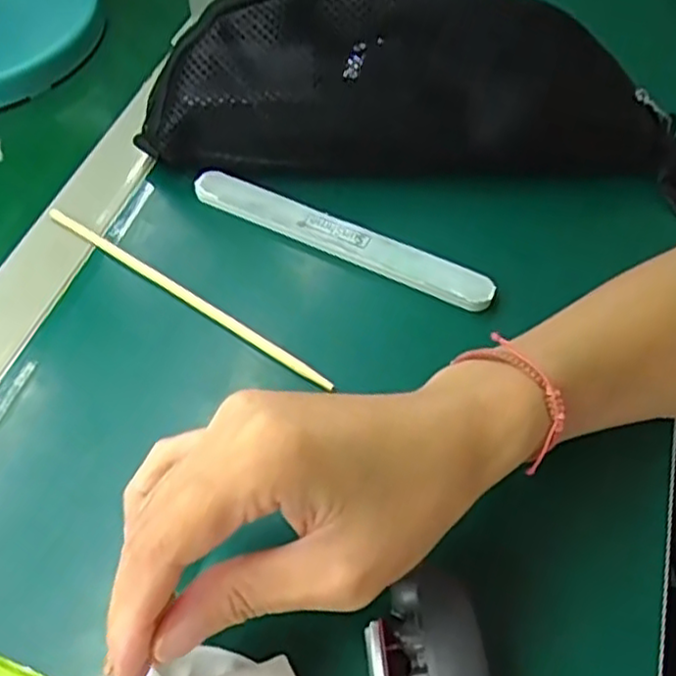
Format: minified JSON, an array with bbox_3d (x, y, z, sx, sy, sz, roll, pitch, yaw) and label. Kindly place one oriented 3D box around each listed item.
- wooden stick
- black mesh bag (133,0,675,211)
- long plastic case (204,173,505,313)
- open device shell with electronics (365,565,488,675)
[{"bbox_3d":[-0.079,-0.023,0.354,0.186,0.007,0.006,30,60,21],"label":"wooden stick"},{"bbox_3d":[0.048,-0.142,0.384,0.308,0.093,0.073,4,55,4],"label":"black mesh bag"},{"bbox_3d":[0.001,-0.055,0.371,0.170,0.011,0.020,23,58,17],"label":"long plastic case"},{"bbox_3d":[0.031,0.114,0.242,0.039,0.024,0.060,-6,55,-3],"label":"open device shell with electronics"}]

